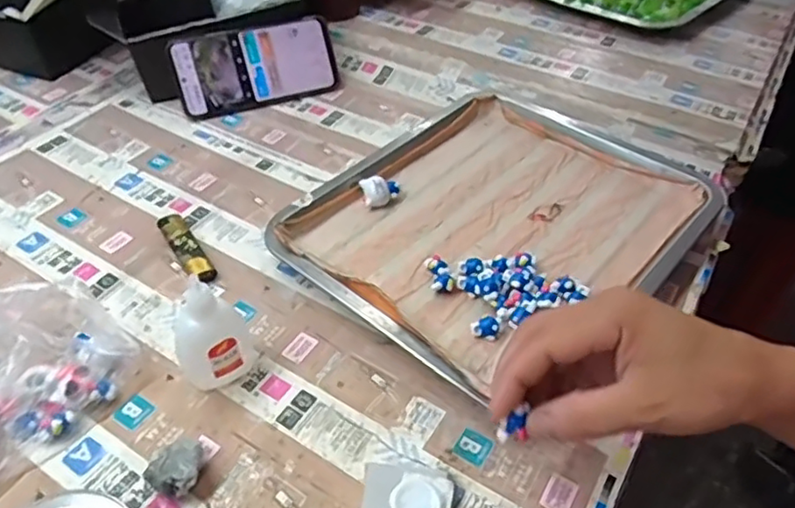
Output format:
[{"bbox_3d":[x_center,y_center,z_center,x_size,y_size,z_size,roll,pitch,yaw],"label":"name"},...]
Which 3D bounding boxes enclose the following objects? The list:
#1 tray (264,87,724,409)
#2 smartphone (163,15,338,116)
[{"bbox_3d":[0.072,-0.032,0.516,0.281,0.034,0.302,33,52,28],"label":"tray"},{"bbox_3d":[-0.148,-0.198,0.647,0.166,0.075,0.009,-16,15,-16],"label":"smartphone"}]

